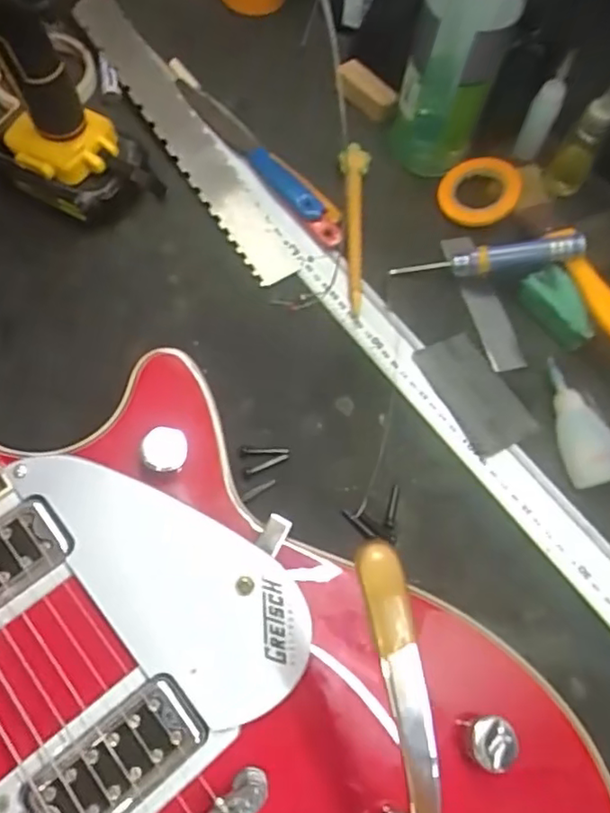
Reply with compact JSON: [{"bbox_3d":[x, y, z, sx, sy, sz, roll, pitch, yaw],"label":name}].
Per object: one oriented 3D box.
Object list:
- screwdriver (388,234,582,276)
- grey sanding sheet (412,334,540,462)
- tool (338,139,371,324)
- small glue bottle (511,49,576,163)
[{"bbox_3d":[0.132,-0.107,0.441,0.135,0.016,0.015,-6,66,14],"label":"screwdriver"},{"bbox_3d":[0.116,-0.010,0.414,0.048,0.004,0.087,-26,71,-13],"label":"grey sanding sheet"},{"bbox_3d":[0.035,-0.140,0.459,0.024,0.013,0.152,6,67,0],"label":"tool"},{"bbox_3d":[0.185,-0.230,0.464,0.021,0.079,0.017,35,70,11],"label":"small glue bottle"}]

